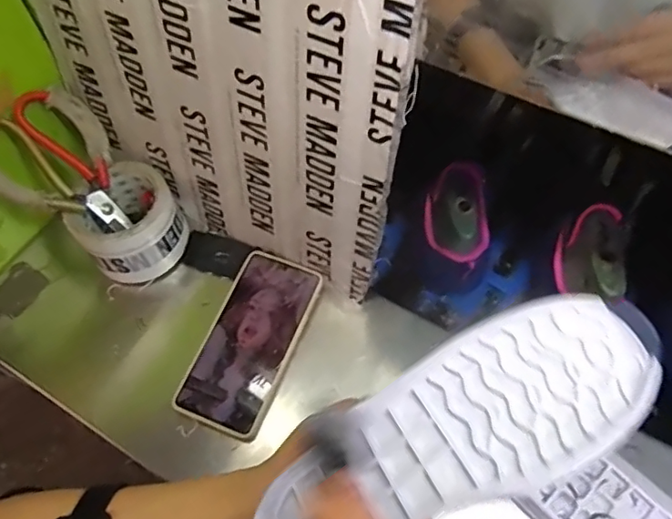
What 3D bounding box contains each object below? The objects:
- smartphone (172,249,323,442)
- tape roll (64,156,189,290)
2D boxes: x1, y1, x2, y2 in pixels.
[{"bbox_3d":[-0.077,0.072,0.505,0.080,0.017,0.167,18,62,13],"label":"smartphone"},{"bbox_3d":[-0.201,-0.036,0.540,0.093,0.070,0.092,-1,59,3],"label":"tape roll"}]

